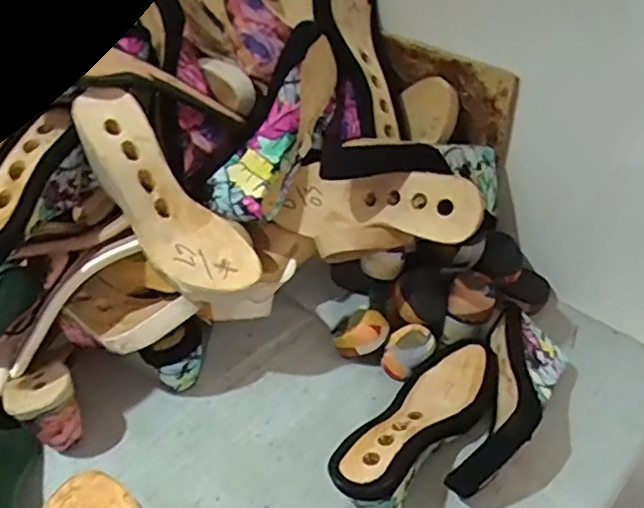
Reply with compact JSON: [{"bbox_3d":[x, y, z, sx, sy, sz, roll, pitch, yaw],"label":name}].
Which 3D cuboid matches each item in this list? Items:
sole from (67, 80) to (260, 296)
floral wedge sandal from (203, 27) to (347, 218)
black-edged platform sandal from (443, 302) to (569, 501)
[{"bbox_3d":[-0.147,-0.055,0.570,0.083,0.049,0.225,-39,94,-33],"label":"sole"},{"bbox_3d":[-0.046,-0.132,0.651,0.077,0.070,0.216,24,82,27],"label":"floral wedge sandal"},{"bbox_3d":[0.180,0.143,0.604,0.080,0.072,0.217,17,46,21],"label":"black-edged platform sandal"}]

